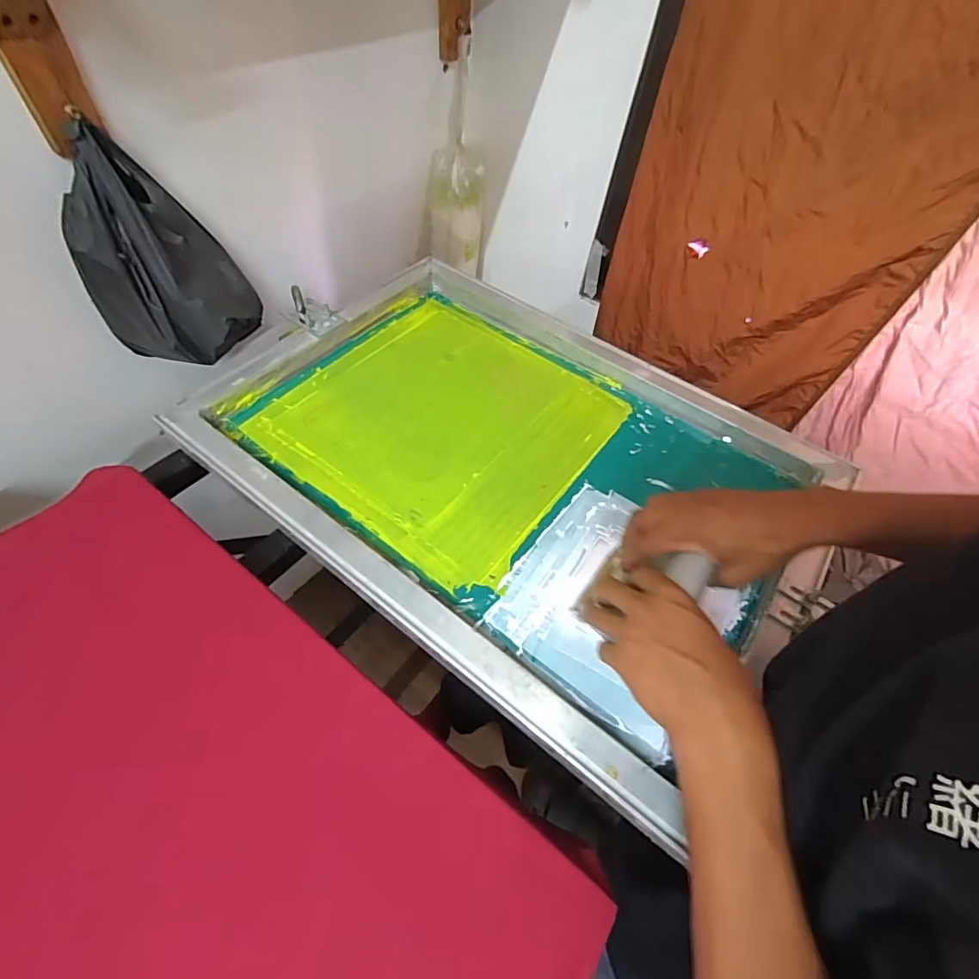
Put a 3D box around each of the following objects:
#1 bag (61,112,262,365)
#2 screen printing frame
[{"bbox_3d":[-0.357,-0.236,0.532,0.154,0.241,0.069,-17,56,-21],"label":"bag"},{"bbox_3d":[0.030,-0.045,0.560,0.652,0.040,0.459,34,60,19],"label":"screen printing frame"}]

